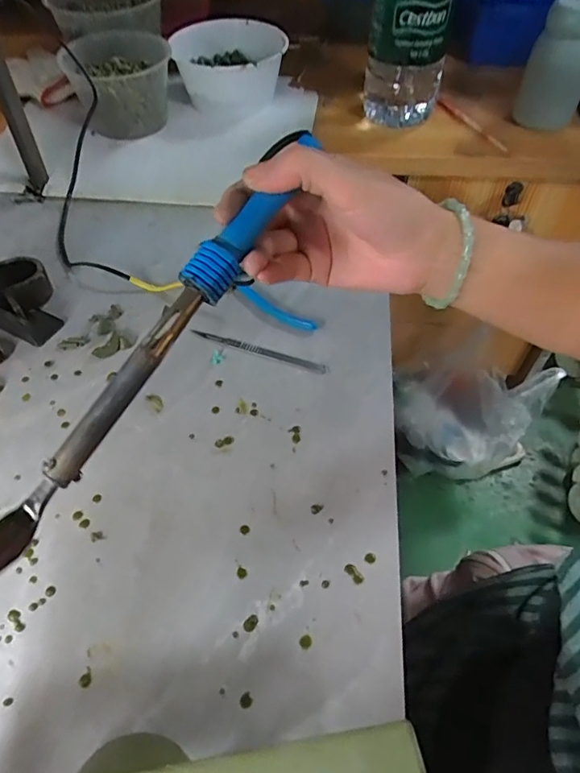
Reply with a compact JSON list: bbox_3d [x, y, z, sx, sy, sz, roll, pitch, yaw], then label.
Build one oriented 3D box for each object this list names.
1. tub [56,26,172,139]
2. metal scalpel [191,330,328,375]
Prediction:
[{"bbox_3d":[-0.239,-0.433,0.721,0.133,0.091,0.156,-6,54,-2],"label":"tub"},{"bbox_3d":[-0.031,-0.035,0.494,0.140,0.004,0.011,18,57,15],"label":"metal scalpel"}]

